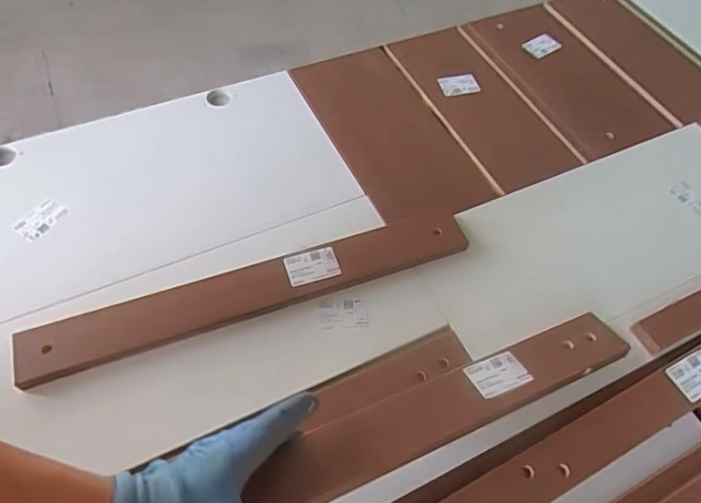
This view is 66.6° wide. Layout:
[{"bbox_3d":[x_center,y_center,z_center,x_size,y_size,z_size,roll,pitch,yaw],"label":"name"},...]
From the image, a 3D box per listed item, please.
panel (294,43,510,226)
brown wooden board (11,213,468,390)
[{"bbox_3d":[0.059,-0.185,0.785,0.181,0.010,0.343,-20,59,-16],"label":"panel"},{"bbox_3d":[-0.103,0.044,0.619,0.514,0.021,0.059,-17,58,-14],"label":"brown wooden board"}]

